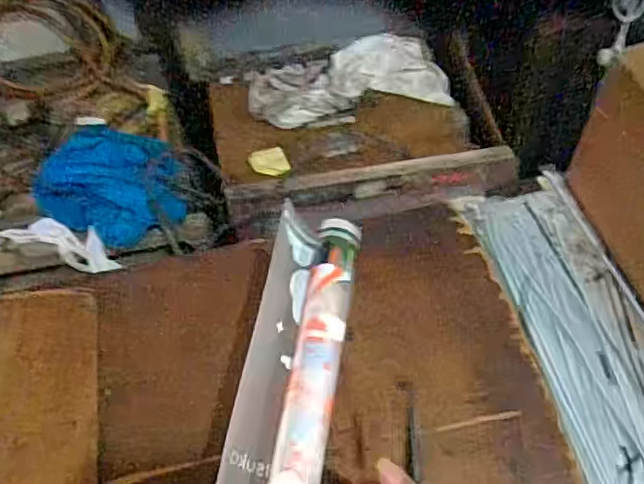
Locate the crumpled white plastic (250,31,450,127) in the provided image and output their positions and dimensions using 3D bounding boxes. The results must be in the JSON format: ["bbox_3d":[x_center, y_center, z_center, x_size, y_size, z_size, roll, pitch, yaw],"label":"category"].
[{"bbox_3d":[0.054,-0.321,1.244,0.394,0.070,0.187,-15,58,-7],"label":"crumpled white plastic"}]

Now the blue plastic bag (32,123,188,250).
[{"bbox_3d":[-0.371,-0.109,1.119,0.268,0.058,0.218,24,61,17],"label":"blue plastic bag"}]

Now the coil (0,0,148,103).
[{"bbox_3d":[-0.587,-0.379,1.257,0.372,0.142,0.271,-15,58,-6],"label":"coil"}]

